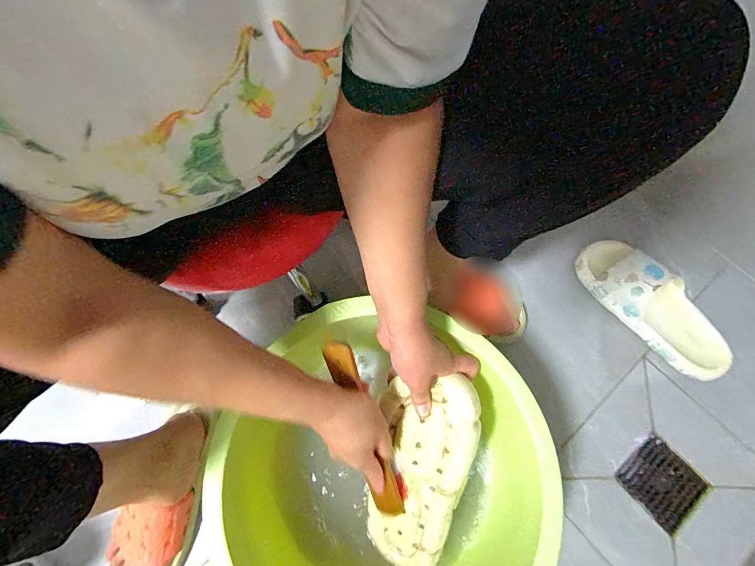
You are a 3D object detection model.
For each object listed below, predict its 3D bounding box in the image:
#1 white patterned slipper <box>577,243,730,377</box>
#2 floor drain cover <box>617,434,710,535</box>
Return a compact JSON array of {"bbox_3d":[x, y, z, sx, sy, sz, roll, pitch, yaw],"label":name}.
[{"bbox_3d":[0.446,0.035,0.591,0.101,0.082,0.262,-42,75,-13],"label":"white patterned slipper"},{"bbox_3d":[0.420,0.295,0.535,0.095,0.010,0.101,-40,74,-13],"label":"floor drain cover"}]

